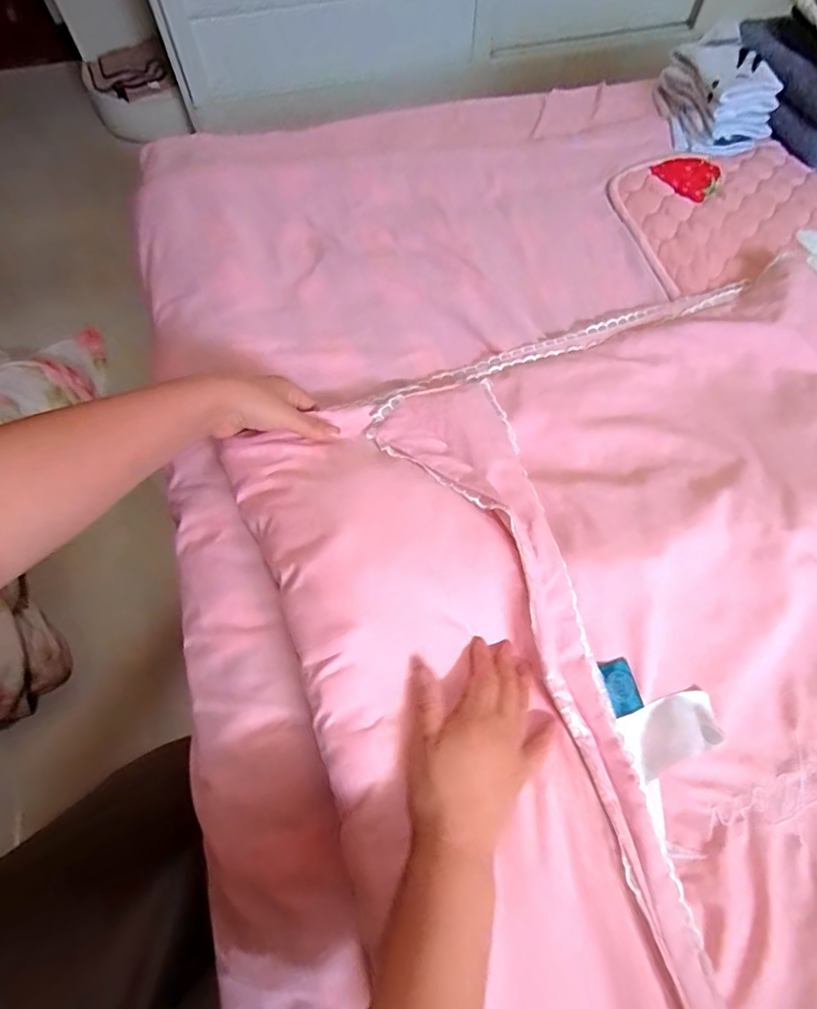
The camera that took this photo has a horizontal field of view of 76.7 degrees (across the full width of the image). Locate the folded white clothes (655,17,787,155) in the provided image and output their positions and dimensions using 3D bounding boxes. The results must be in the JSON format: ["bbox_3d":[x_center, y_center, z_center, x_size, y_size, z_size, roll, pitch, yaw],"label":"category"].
[{"bbox_3d":[0.448,-0.601,0.755,0.124,0.083,0.172,-4,65,-3],"label":"folded white clothes"}]

